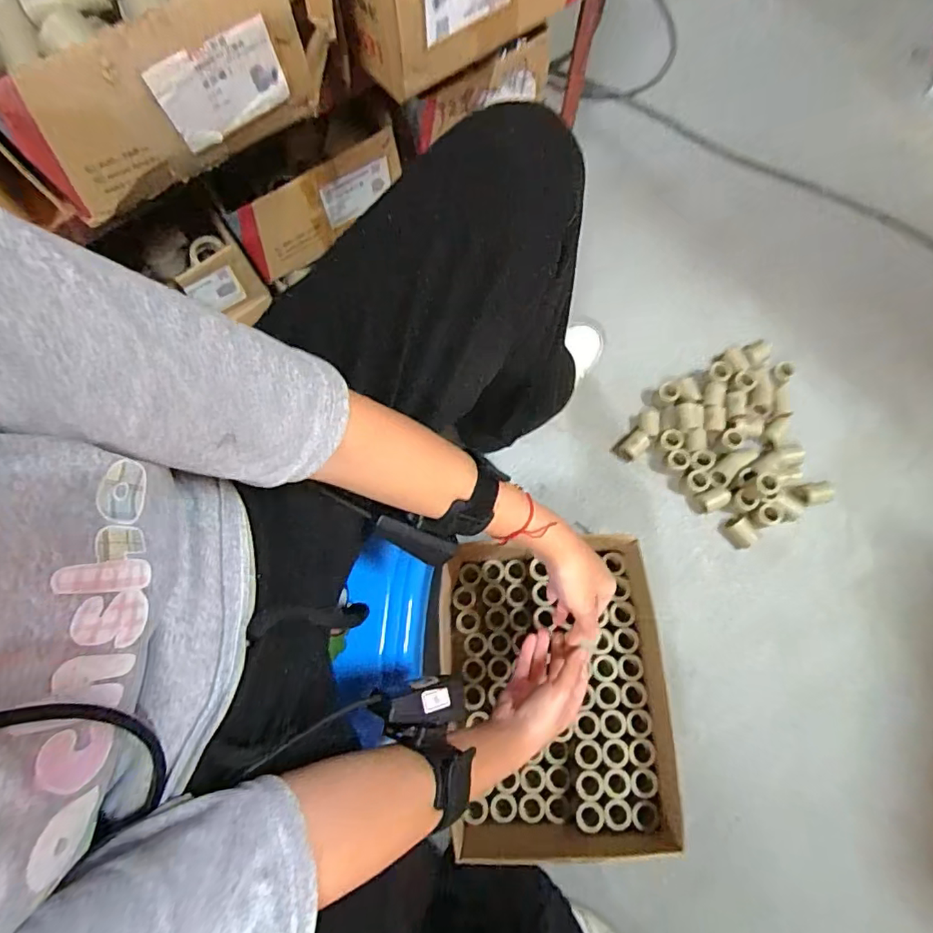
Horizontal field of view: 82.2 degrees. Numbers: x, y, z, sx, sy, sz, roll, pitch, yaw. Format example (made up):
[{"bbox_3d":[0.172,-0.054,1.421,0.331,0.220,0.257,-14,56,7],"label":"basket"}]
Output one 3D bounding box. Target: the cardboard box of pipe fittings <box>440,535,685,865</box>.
[{"bbox_3d":[0.094,0.237,0.595,0.237,0.109,0.304,-3,73,-1],"label":"cardboard box of pipe fittings"}]

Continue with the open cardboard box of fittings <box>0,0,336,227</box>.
[{"bbox_3d":[-0.253,-0.349,0.413,0.266,0.120,0.203,-32,76,-9],"label":"open cardboard box of fittings"}]

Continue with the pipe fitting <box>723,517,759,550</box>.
[{"bbox_3d":[0.361,0.088,0.705,0.025,0.027,0.041,-36,76,-10],"label":"pipe fitting"}]

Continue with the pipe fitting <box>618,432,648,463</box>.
[{"bbox_3d":[0.234,-0.028,0.745,0.042,0.023,0.027,-44,78,-12],"label":"pipe fitting"}]

